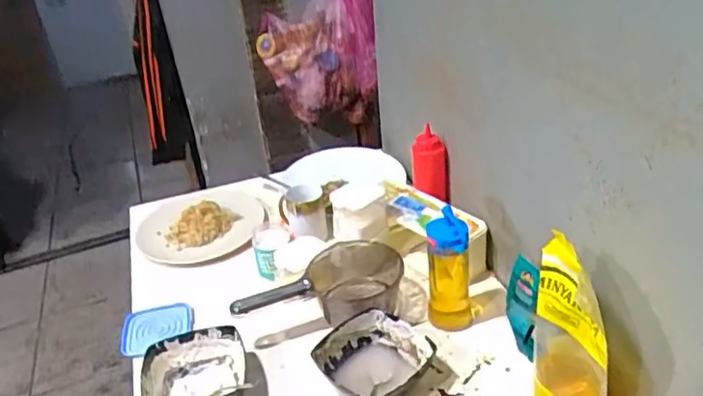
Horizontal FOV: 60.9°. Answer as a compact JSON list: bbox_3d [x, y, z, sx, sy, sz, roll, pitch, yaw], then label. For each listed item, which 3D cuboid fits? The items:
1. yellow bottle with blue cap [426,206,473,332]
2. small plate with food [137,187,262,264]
[{"bbox_3d":[0.147,0.105,0.900,0.063,0.183,0.061,2,32,14],"label":"yellow bottle with blue cap"},{"bbox_3d":[-0.305,0.051,1.200,0.244,0.053,0.216,-8,31,-2],"label":"small plate with food"}]

